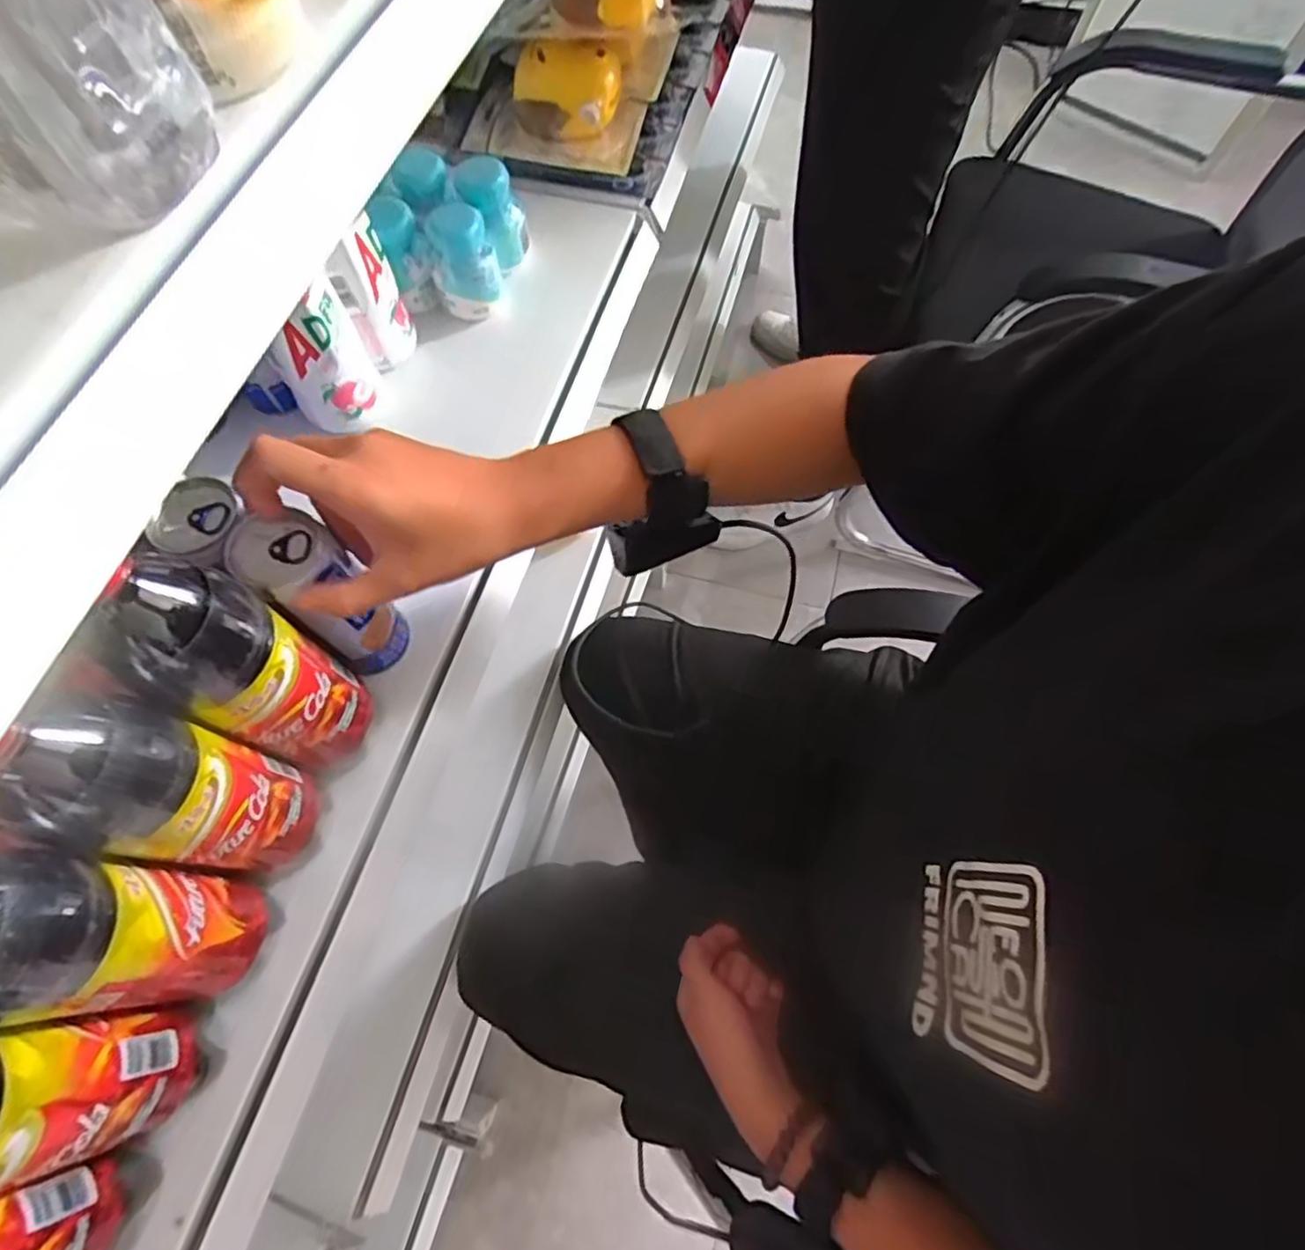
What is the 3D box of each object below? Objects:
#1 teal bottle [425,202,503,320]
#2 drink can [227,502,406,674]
[{"bbox_3d":[-0.156,-0.300,0.562,0.052,0.069,0.048,-16,67,-7],"label":"teal bottle"},{"bbox_3d":[-0.192,-0.013,0.403,0.045,0.128,0.048,-1,65,1],"label":"drink can"}]

